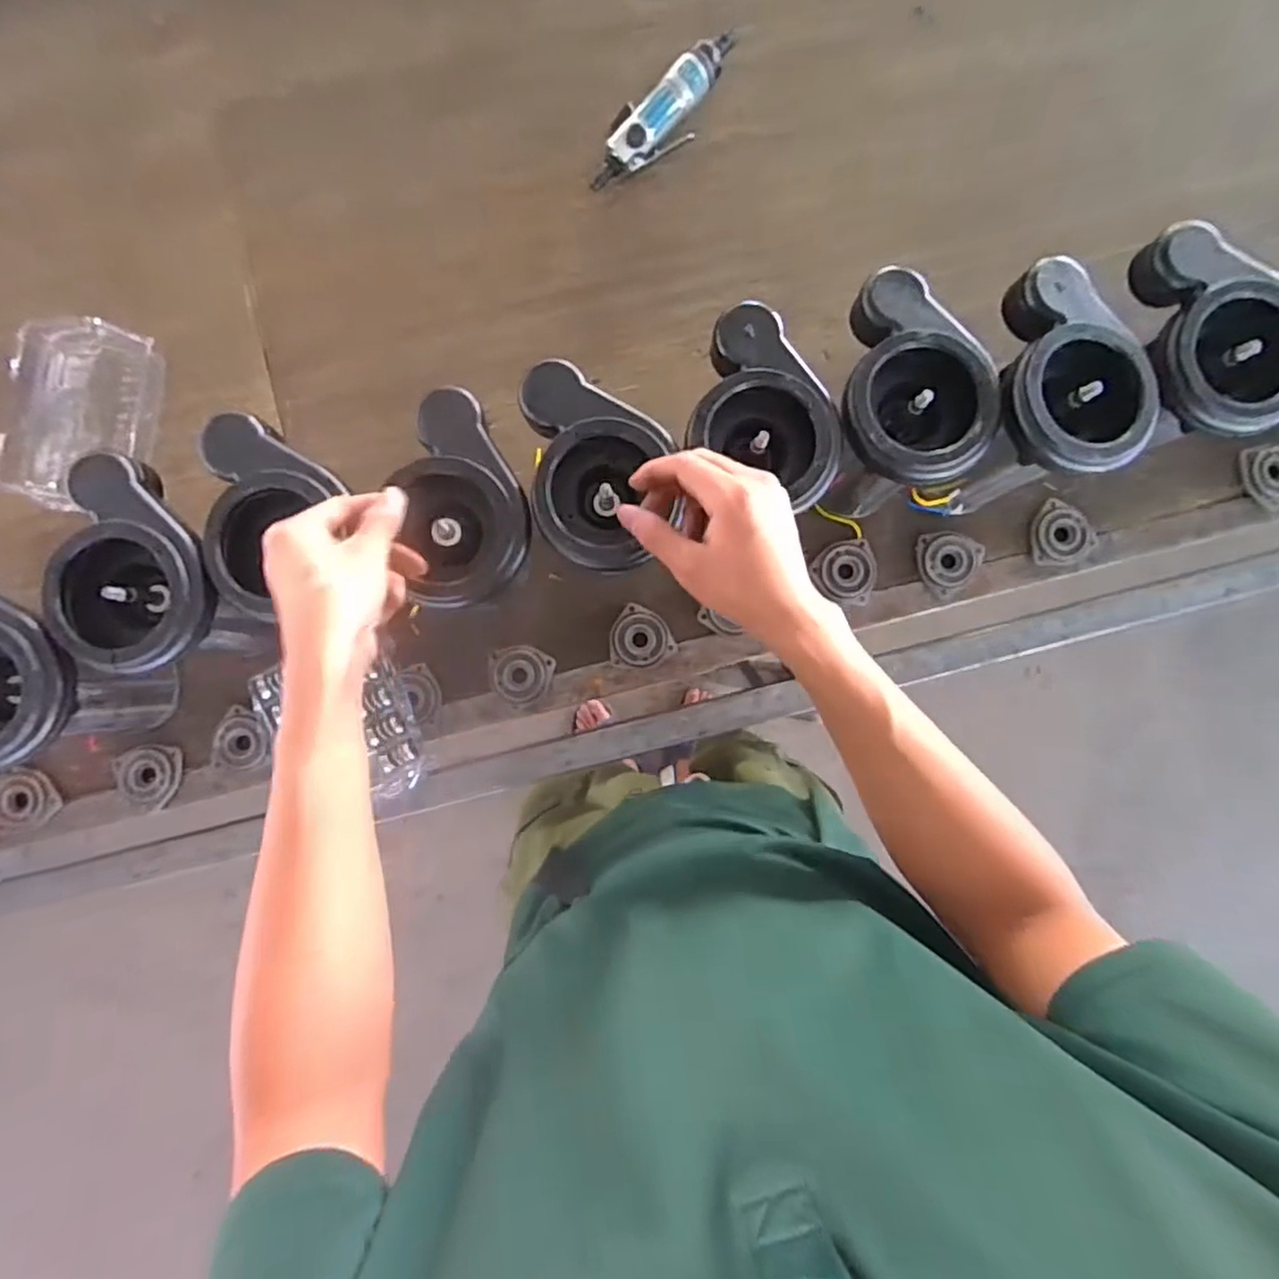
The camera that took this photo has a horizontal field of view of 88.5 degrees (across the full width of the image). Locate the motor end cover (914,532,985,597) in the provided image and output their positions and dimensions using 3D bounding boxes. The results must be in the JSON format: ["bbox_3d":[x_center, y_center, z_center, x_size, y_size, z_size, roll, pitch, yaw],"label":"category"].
[{"bbox_3d":[0.324,-0.080,0.683,0.066,0.015,0.065,-5,89,0],"label":"motor end cover"}]

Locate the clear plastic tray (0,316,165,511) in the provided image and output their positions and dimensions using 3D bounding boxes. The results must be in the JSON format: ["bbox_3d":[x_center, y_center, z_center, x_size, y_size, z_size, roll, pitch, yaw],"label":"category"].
[{"bbox_3d":[-0.567,-0.231,0.674,0.146,0.028,0.191,11,89,0],"label":"clear plastic tray"}]

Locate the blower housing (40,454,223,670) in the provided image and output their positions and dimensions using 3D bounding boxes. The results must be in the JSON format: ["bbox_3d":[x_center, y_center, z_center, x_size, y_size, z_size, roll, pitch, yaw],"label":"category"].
[{"bbox_3d":[-0.392,-0.056,0.521,0.129,0.048,0.163,12,89,0],"label":"blower housing"}]

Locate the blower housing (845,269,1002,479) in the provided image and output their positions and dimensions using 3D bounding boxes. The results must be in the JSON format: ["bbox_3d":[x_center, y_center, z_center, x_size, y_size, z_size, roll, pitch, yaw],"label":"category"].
[{"bbox_3d":[0.223,-0.206,0.529,0.121,0.061,0.170,9,89,0],"label":"blower housing"}]

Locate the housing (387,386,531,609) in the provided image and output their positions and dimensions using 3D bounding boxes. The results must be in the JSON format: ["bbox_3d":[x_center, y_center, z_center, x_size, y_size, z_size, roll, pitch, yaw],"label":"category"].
[{"bbox_3d":[-0.139,-0.114,0.512,0.092,0.037,0.166,-7,89,0],"label":"housing"}]

